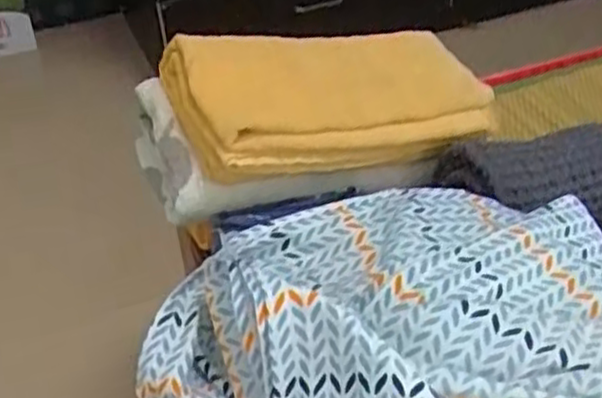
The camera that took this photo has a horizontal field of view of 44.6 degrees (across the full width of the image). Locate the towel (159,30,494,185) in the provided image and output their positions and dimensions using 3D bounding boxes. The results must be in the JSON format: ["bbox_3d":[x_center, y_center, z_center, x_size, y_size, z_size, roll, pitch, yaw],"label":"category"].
[{"bbox_3d":[0.039,-0.097,0.708,0.318,0.078,0.144,-10,42,-31],"label":"towel"}]

